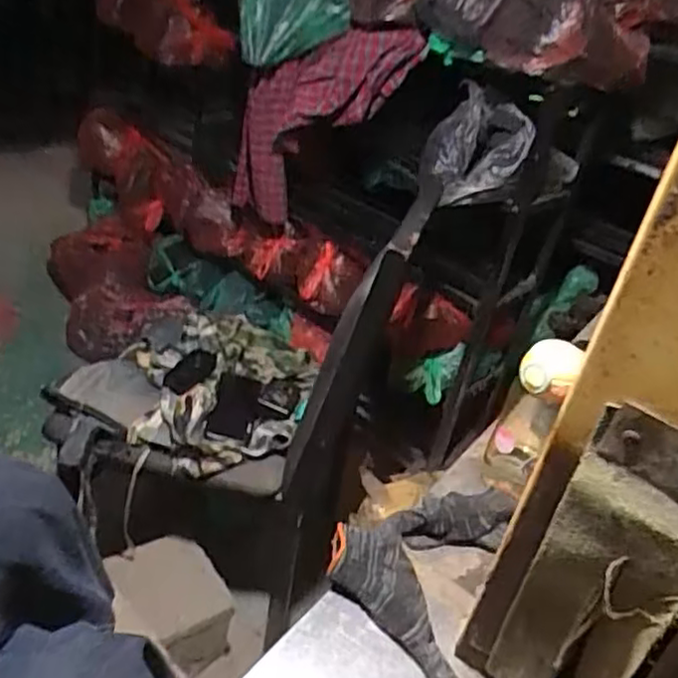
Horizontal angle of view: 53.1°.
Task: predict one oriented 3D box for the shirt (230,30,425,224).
[{"bbox_3d":[-0.081,-0.444,1.384,0.126,0.593,0.228,-31,89,-44],"label":"shirt"}]

